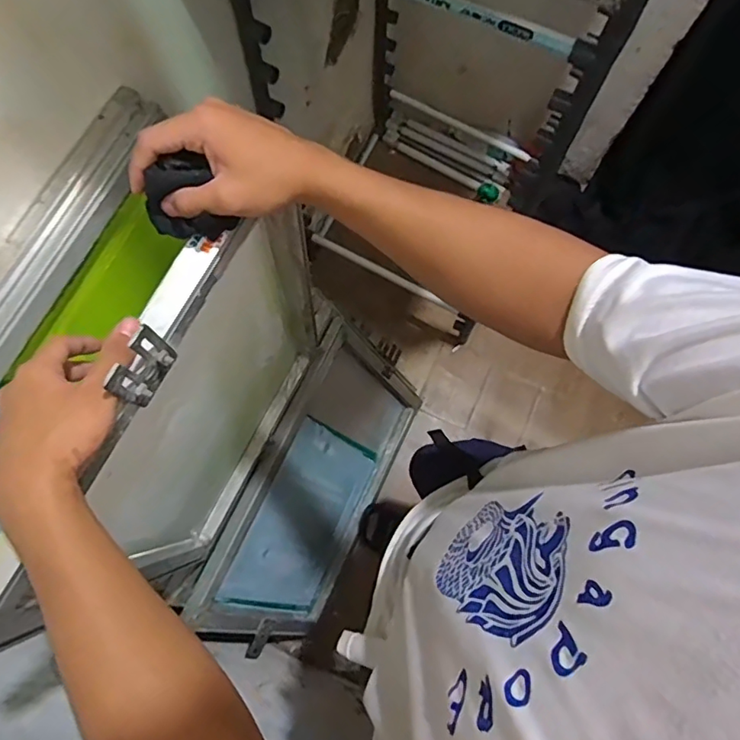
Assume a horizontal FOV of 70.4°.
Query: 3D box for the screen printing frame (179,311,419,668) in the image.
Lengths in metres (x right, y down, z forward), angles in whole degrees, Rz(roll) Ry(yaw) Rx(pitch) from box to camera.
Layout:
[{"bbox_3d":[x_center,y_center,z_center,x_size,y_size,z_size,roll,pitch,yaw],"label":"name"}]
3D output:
[{"bbox_3d":[-0.112,0.272,1.216,0.032,0.472,0.667,17,71,34],"label":"screen printing frame"}]

